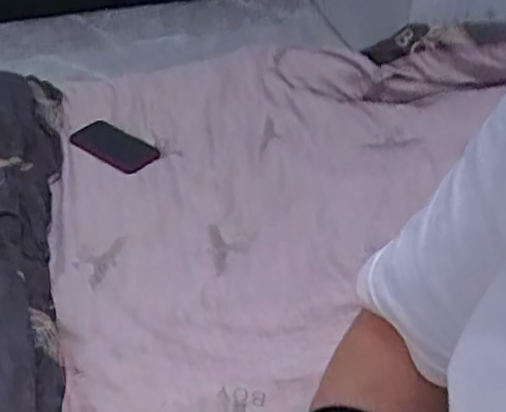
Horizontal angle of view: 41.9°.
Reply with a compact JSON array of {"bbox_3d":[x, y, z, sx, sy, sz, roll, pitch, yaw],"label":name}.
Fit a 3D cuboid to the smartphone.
[{"bbox_3d":[-0.236,-0.105,1.140,0.155,0.014,0.089,27,46,19],"label":"smartphone"}]

